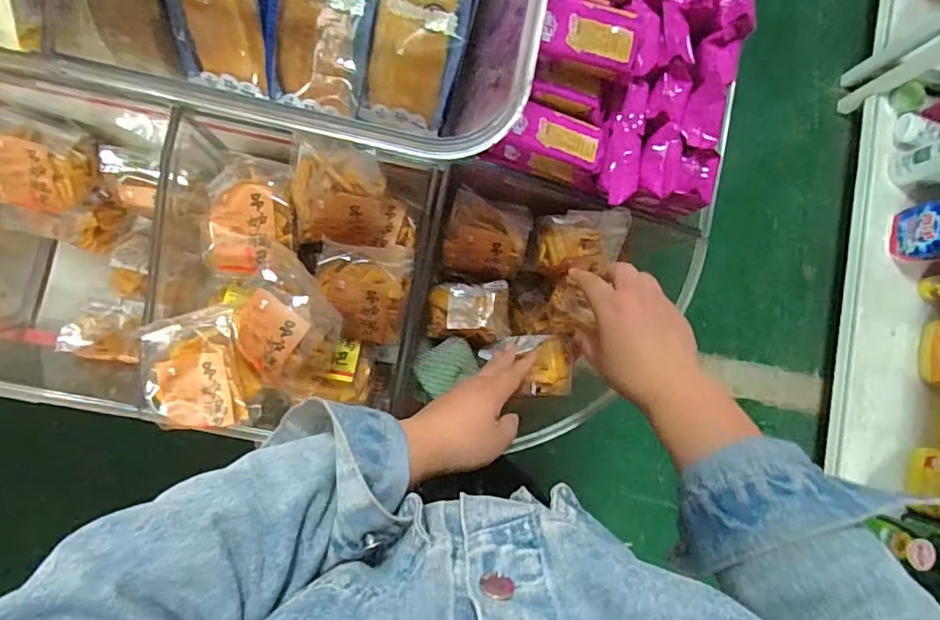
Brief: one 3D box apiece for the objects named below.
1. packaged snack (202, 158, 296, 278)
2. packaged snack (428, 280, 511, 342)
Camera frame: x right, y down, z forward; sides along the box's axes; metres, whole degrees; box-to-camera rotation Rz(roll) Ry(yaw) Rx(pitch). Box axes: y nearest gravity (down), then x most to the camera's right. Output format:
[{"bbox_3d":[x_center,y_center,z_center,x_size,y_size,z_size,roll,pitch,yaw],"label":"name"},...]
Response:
[{"bbox_3d":[-0.199,-0.085,0.507,0.074,0.030,0.105,10,85,-3],"label":"packaged snack"},{"bbox_3d":[-0.001,0.000,0.582,0.087,0.046,0.065,-1,86,-4],"label":"packaged snack"}]

